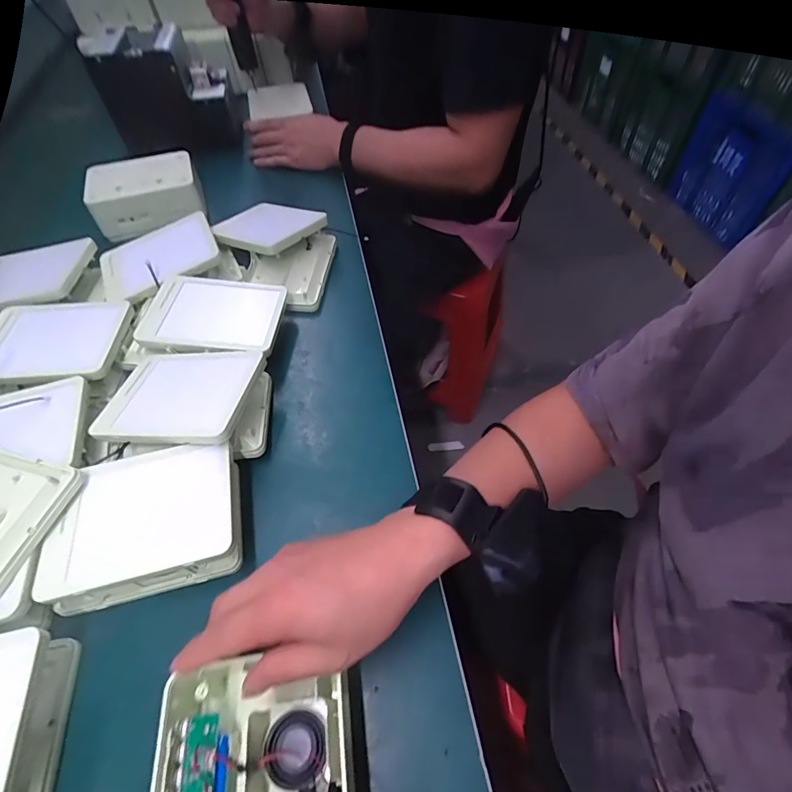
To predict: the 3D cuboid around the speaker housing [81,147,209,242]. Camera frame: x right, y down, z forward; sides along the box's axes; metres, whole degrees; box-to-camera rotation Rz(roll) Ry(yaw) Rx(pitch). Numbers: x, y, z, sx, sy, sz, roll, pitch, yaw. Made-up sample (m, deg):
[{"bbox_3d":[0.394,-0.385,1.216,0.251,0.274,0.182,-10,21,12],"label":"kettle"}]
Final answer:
[{"bbox_3d":[-0.354,-0.293,0.616,0.145,0.057,0.107,-15,55,-7],"label":"speaker housing"}]

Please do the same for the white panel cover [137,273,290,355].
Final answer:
[{"bbox_3d":[-0.195,-0.088,0.463,0.135,0.014,0.105,5,53,-1],"label":"white panel cover"}]

